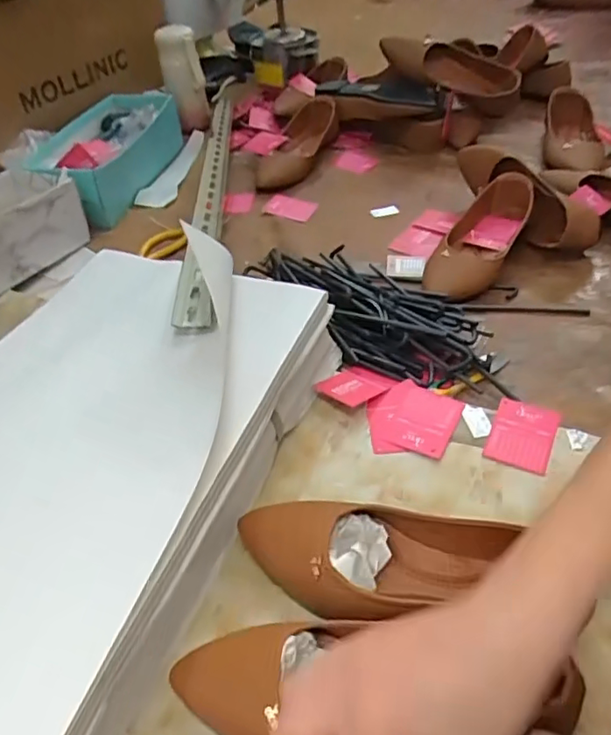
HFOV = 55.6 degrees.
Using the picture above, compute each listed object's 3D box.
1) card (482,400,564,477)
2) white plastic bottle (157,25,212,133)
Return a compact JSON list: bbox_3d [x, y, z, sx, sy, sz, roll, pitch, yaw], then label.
[{"bbox_3d":[0.196,0.059,0.521,0.053,0.005,0.080,18,50,22],"label":"card"},{"bbox_3d":[-0.228,-0.549,1.079,0.072,0.160,0.064,-14,45,-7],"label":"white plastic bottle"}]

